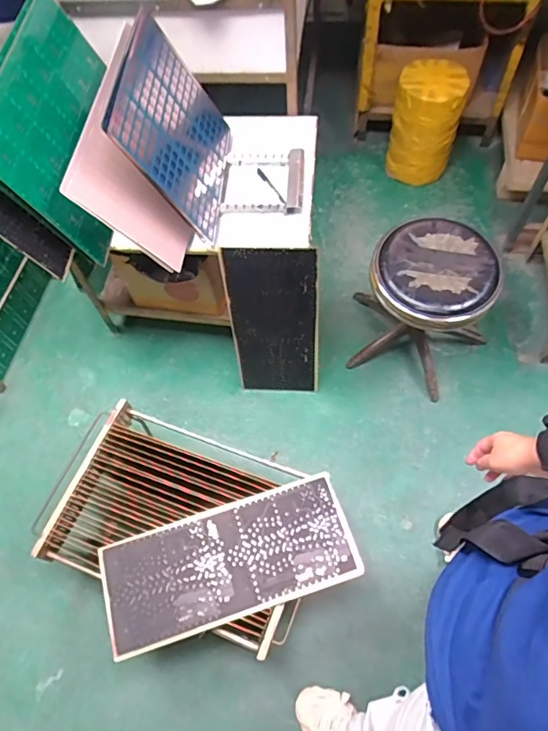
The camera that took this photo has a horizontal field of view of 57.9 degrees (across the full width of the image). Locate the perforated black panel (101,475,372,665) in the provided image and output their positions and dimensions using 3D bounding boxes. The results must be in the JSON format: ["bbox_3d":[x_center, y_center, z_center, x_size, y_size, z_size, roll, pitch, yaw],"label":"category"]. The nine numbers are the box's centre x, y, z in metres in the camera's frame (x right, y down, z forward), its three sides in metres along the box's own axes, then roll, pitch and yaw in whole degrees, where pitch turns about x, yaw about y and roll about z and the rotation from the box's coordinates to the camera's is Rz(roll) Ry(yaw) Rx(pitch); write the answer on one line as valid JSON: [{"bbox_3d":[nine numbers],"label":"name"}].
[{"bbox_3d":[-0.098,0.422,1.073,0.533,0.032,0.233,-19,64,-5],"label":"perforated black panel"}]

